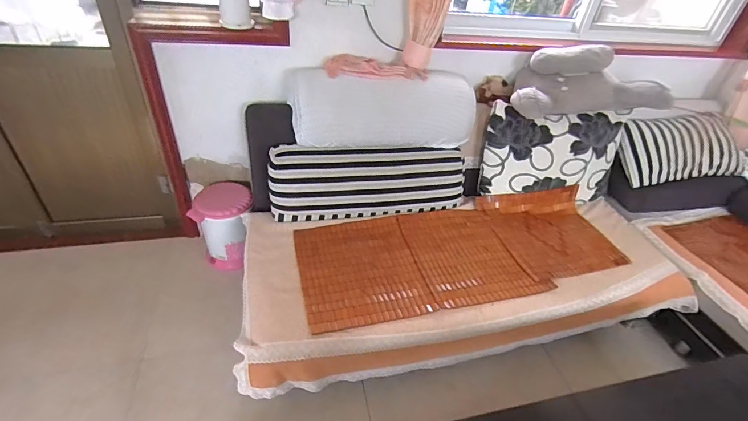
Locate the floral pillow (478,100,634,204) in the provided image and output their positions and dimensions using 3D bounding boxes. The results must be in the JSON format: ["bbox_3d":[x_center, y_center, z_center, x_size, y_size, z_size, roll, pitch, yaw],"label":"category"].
[{"bbox_3d":[0.810,-0.239,1.674,0.659,0.350,0.170,-2,39,-11],"label":"floral pillow"}]

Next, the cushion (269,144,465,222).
[{"bbox_3d":[-0.017,-0.124,1.571,0.806,0.289,0.150,-4,10,-15],"label":"cushion"}]

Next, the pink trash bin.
[{"bbox_3d":[-0.660,0.071,1.683,0.237,0.355,0.232,-9,41,-19],"label":"pink trash bin"}]

